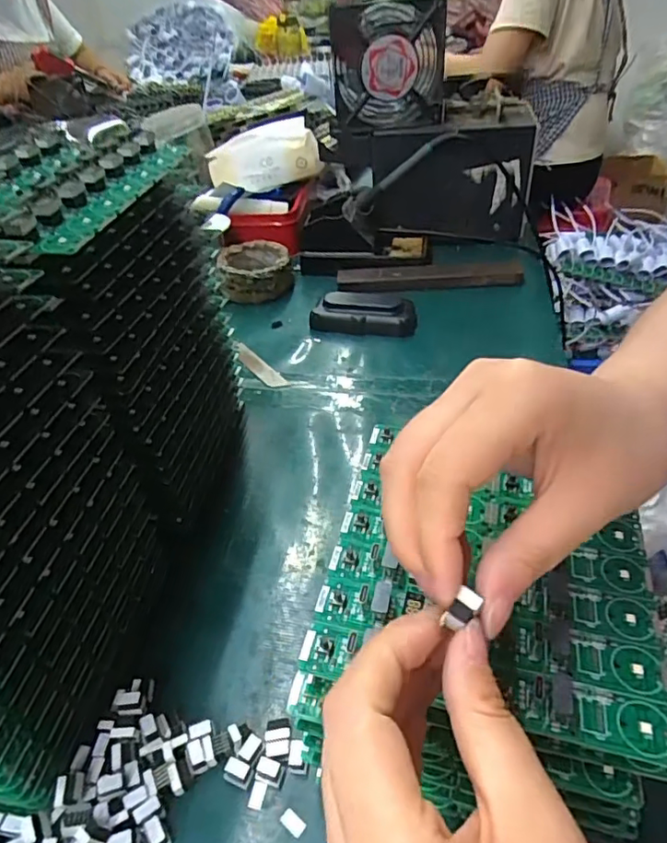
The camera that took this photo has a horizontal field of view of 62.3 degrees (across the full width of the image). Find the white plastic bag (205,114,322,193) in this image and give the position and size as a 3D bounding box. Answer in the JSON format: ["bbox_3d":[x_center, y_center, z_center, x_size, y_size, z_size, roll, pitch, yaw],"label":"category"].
[{"bbox_3d":[-0.091,-0.346,0.721,0.144,0.069,0.044,-6,41,-3],"label":"white plastic bag"}]

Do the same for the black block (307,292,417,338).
[{"bbox_3d":[0.031,-0.115,0.582,0.110,0.035,0.033,6,42,11],"label":"black block"}]

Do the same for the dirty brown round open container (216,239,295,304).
[{"bbox_3d":[-0.092,-0.177,0.652,0.083,0.039,0.088,-2,41,2],"label":"dirty brown round open container"}]

